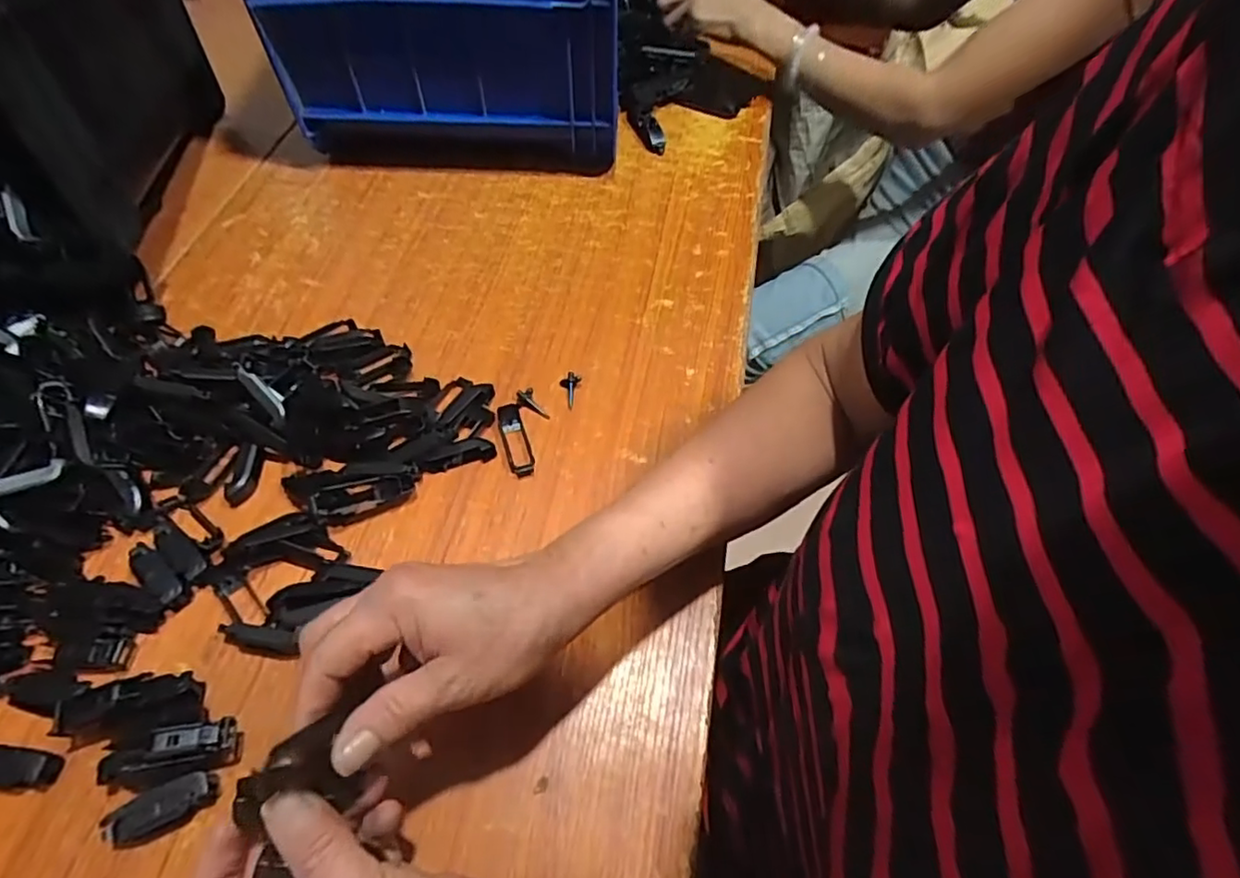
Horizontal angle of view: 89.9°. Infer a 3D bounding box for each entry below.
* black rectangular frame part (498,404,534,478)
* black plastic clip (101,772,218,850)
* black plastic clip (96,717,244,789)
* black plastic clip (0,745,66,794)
[{"bbox_3d":[-0.076,0.001,0.451,0.018,0.011,0.057,-15,59,-11],"label":"black rectangular frame part"},{"bbox_3d":[-0.236,0.190,0.319,0.047,0.018,0.019,-23,60,-15],"label":"black plastic clip"},{"bbox_3d":[-0.238,0.167,0.326,0.064,0.033,0.021,-16,59,-11],"label":"black plastic clip"},{"bbox_3d":[-0.325,0.173,0.325,0.052,0.016,0.020,5,57,2],"label":"black plastic clip"}]

